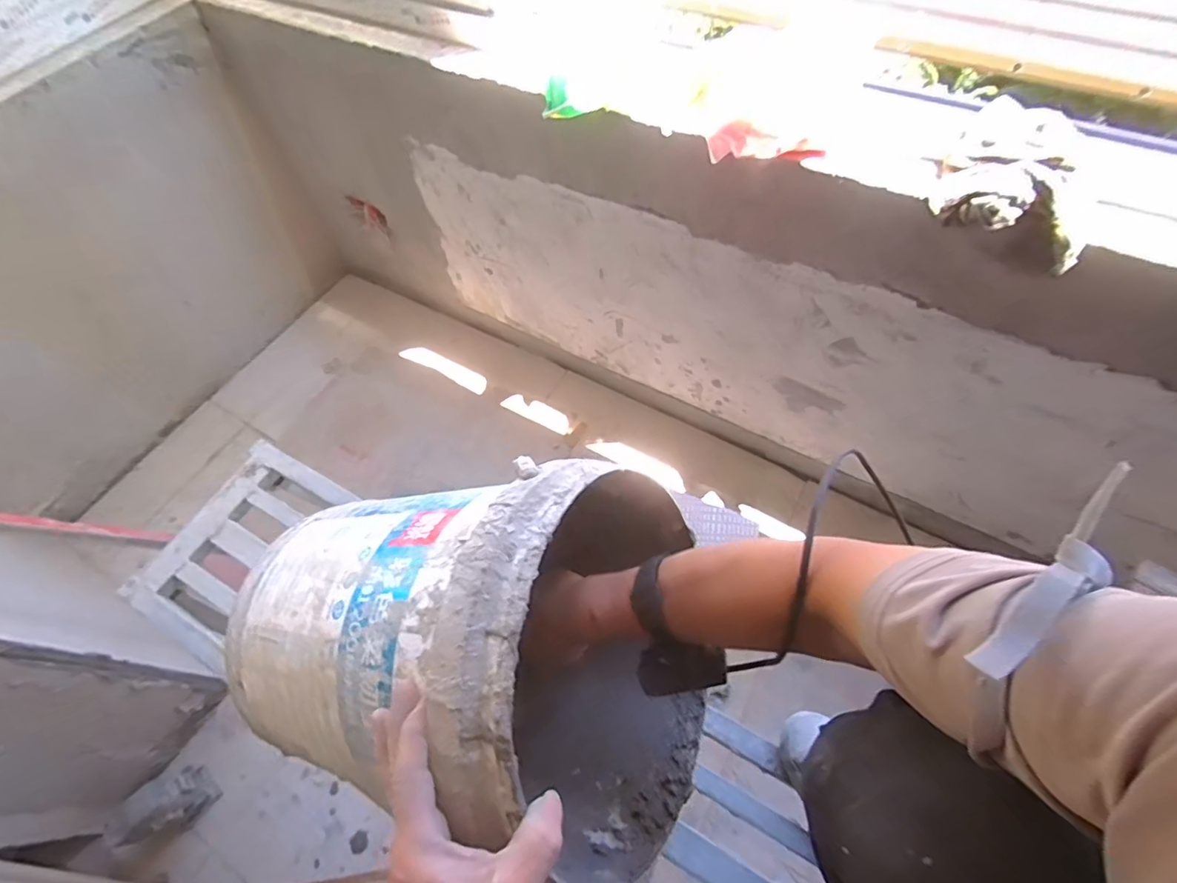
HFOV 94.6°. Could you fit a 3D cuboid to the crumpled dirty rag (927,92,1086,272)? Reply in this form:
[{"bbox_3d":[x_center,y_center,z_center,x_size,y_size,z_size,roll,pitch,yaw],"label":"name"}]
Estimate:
[{"bbox_3d":[0.593,-0.355,0.735,0.224,0.130,0.114,40,70,22],"label":"crumpled dirty rag"}]

